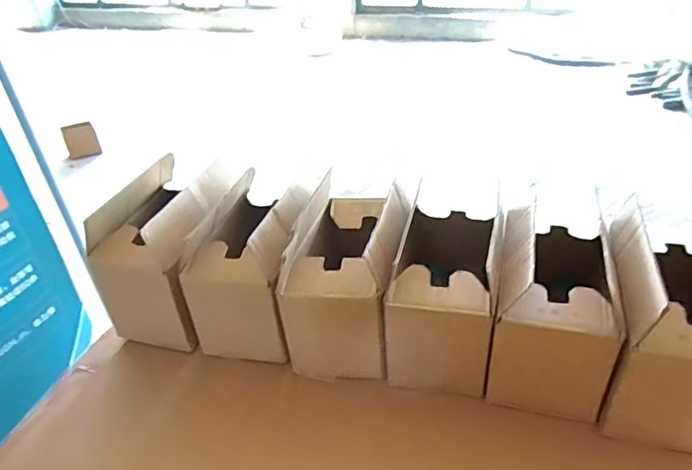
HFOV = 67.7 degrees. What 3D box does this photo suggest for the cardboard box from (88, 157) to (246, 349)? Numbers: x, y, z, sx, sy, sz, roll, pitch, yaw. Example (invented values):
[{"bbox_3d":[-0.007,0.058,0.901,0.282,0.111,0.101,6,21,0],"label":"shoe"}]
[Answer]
[{"bbox_3d":[-0.267,0.026,0.812,0.149,0.225,0.208,9,37,17],"label":"cardboard box"}]

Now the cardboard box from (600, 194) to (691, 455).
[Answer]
[{"bbox_3d":[0.394,0.102,0.634,0.147,0.206,0.223,8,37,16],"label":"cardboard box"}]

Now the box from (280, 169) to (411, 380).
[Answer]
[{"bbox_3d":[0.010,0.049,0.750,0.152,0.217,0.223,3,36,9],"label":"box"}]

